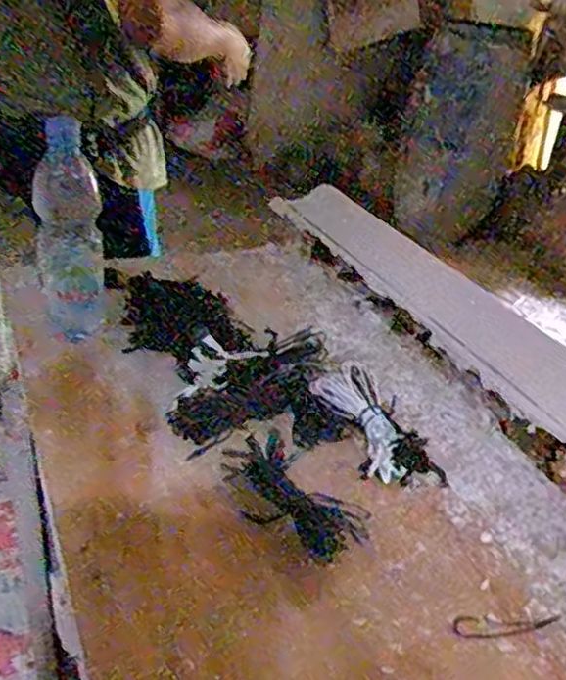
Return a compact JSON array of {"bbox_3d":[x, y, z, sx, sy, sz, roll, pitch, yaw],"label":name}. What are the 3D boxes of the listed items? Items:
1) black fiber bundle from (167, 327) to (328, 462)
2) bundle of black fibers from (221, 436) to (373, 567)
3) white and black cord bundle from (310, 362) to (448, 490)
[{"bbox_3d":[-0.029,0.046,0.666,0.174,0.030,0.064,-32,47,-22],"label":"black fiber bundle"},{"bbox_3d":[0.007,0.134,0.578,0.132,0.018,0.074,30,40,32],"label":"bundle of black fibers"},{"bbox_3d":[0.092,0.081,0.651,0.082,0.049,0.139,-11,37,-25],"label":"white and black cord bundle"}]

